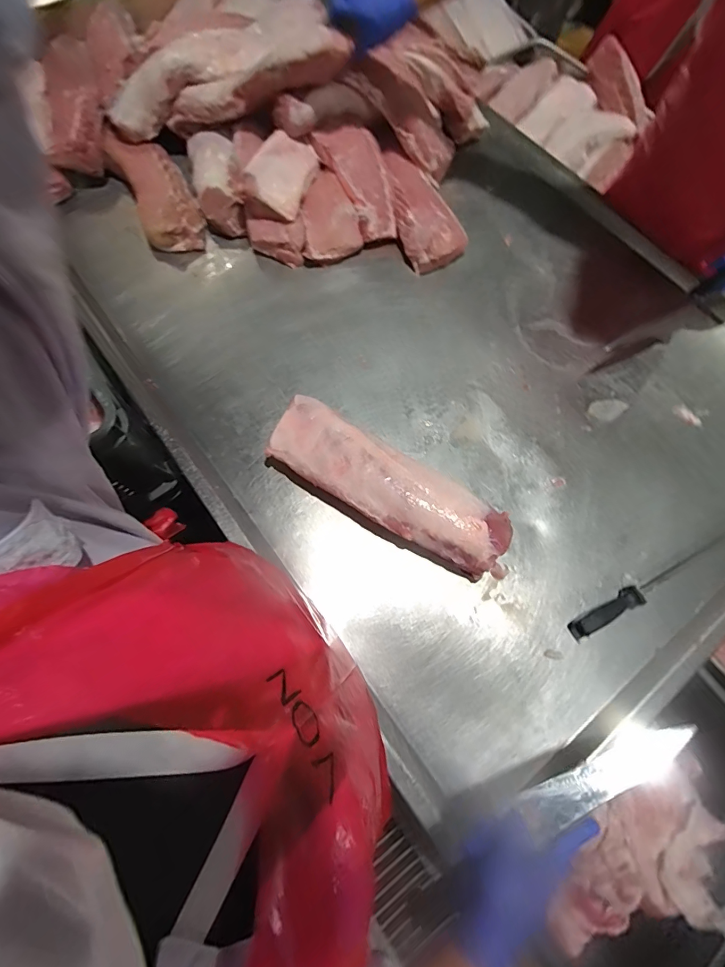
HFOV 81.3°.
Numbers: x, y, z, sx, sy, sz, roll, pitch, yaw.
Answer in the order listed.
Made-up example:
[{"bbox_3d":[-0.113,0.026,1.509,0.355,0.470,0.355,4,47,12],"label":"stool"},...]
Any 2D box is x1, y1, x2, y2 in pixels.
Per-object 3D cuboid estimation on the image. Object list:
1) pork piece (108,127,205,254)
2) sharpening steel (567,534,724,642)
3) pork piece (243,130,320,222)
[{"bbox_3d":[-0.463,-0.660,0.952,0.133,0.064,0.329,-27,74,-10],"label":"pork piece"},{"bbox_3d":[0.516,0.154,0.721,0.384,0.035,0.031,-28,75,-10],"label":"sharpening steel"},{"bbox_3d":[-0.172,-0.660,0.905,0.121,0.048,0.174,27,74,-13],"label":"pork piece"}]

